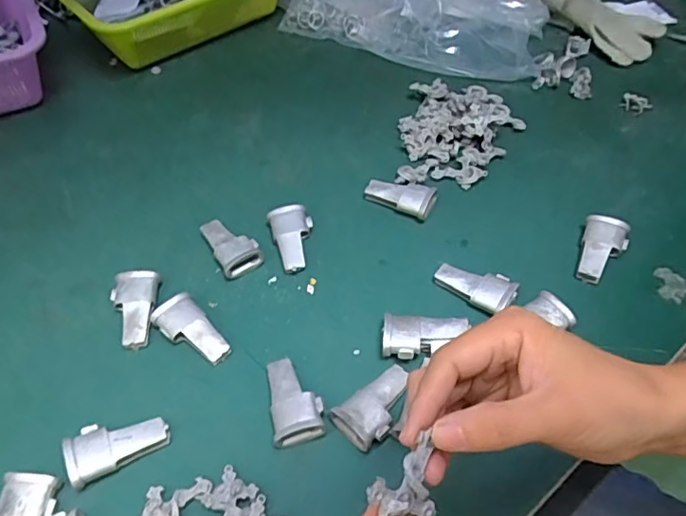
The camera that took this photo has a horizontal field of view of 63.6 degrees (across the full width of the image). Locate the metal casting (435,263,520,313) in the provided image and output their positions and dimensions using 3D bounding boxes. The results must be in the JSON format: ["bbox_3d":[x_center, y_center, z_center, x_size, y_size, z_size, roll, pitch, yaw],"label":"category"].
[{"bbox_3d":[0.109,0.022,0.456,0.063,0.019,0.033,32,58,24],"label":"metal casting"}]

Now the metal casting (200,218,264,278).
[{"bbox_3d":[-0.097,-0.012,0.485,0.036,0.014,0.063,-23,54,-17],"label":"metal casting"}]

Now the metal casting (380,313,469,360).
[{"bbox_3d":[0.061,0.061,0.420,0.062,0.024,0.030,1,51,2],"label":"metal casting"}]

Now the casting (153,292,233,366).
[{"bbox_3d":[-0.117,0.056,0.430,0.067,0.016,0.032,35,59,26],"label":"casting"}]

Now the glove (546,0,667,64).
[{"bbox_3d":[0.321,-0.320,0.713,0.101,0.026,0.202,-27,55,-19],"label":"glove"}]

